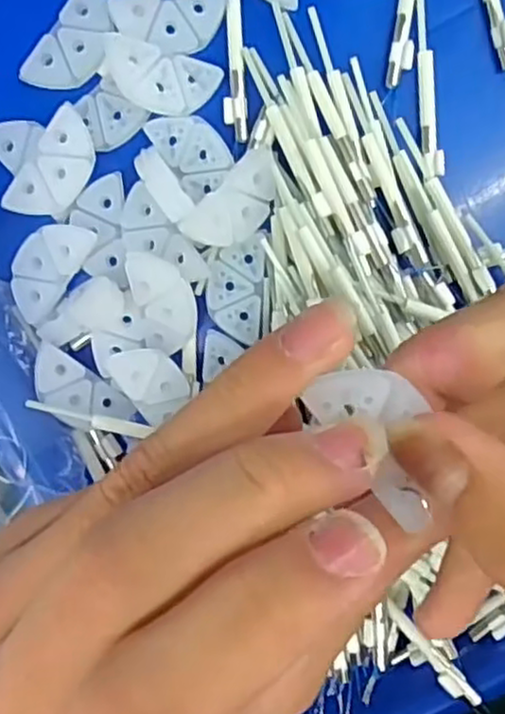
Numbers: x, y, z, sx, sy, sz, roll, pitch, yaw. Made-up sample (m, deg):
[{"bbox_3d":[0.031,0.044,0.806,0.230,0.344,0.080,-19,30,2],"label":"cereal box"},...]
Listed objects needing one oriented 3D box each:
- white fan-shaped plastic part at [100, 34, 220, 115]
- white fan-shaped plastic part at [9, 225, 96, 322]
[{"bbox_3d":[-0.030,-0.091,0.233,0.038,0.004,0.020,9,100,-17],"label":"white fan-shaped plastic part"},{"bbox_3d":[-0.071,-0.031,0.241,0.019,0.004,0.036,35,95,-3],"label":"white fan-shaped plastic part"}]

